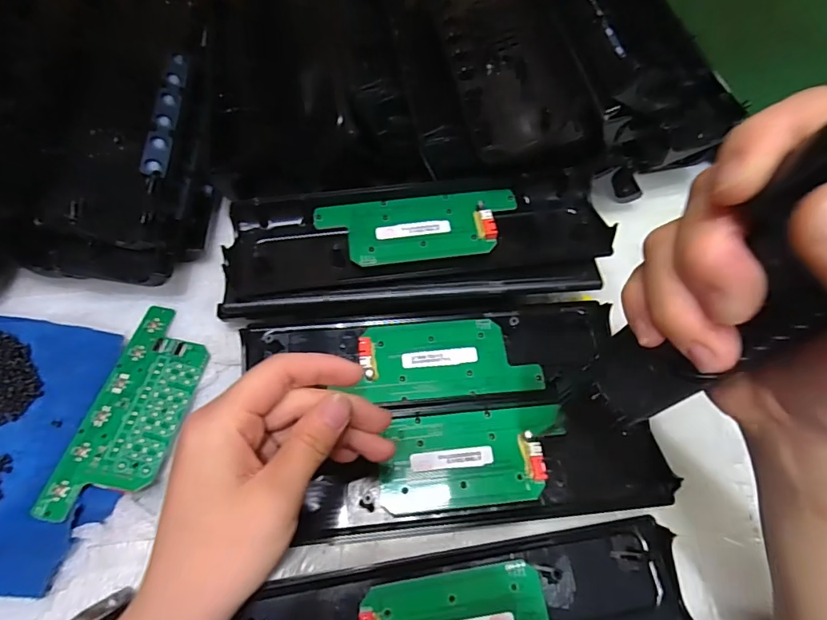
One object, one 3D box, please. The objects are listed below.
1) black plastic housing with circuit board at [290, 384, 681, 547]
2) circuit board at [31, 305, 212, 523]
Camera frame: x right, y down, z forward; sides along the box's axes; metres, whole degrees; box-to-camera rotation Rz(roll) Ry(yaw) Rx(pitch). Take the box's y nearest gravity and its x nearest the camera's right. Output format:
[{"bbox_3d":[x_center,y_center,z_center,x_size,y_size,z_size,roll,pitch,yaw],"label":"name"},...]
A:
[{"bbox_3d":[0.043,0.092,0.285,0.212,0.015,0.072,-8,62,-6],"label":"black plastic housing with circuit board"},{"bbox_3d":[-0.167,0.058,0.290,0.054,0.009,0.132,10,62,2],"label":"circuit board"}]

